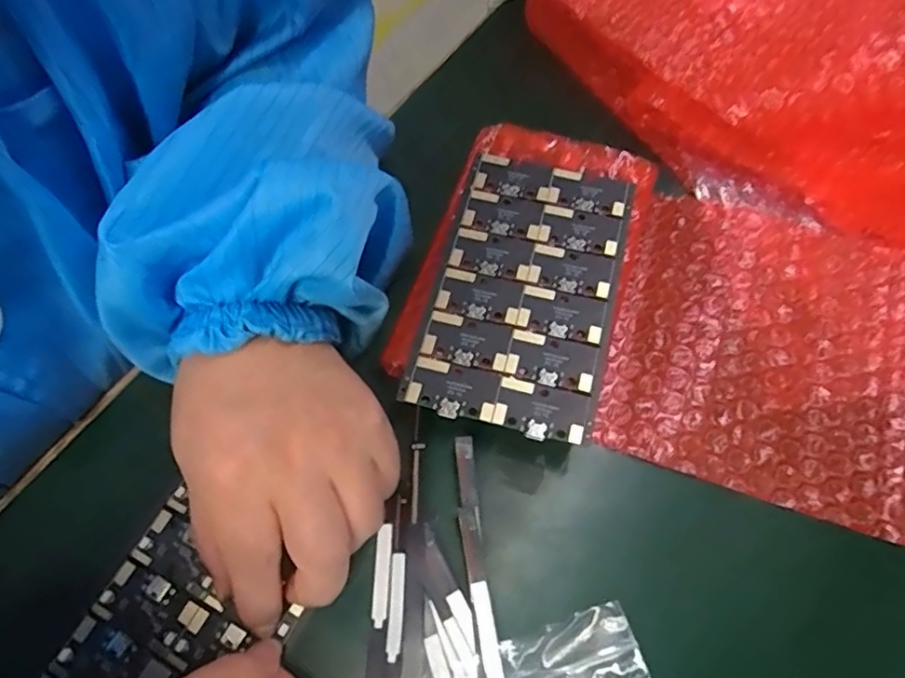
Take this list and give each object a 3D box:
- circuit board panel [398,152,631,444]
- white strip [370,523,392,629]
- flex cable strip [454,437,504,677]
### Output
[{"bbox_3d":[0.032,-0.025,0.261,0.073,0.004,0.131,14,66,8],"label":"circuit board panel"},{"bbox_3d":[-0.028,0.093,0.233,0.007,0.004,0.038,-4,68,18],"label":"white strip"},{"bbox_3d":[0.009,0.084,0.229,0.009,0.013,0.089,-7,64,-1],"label":"flex cable strip"}]

